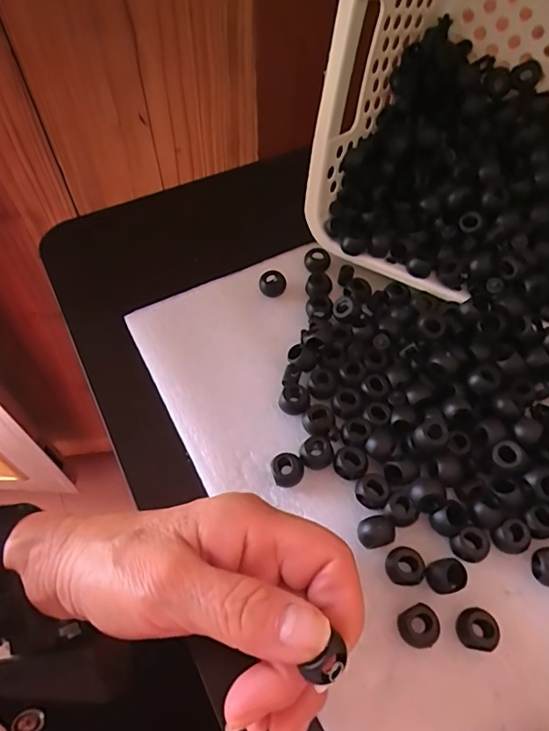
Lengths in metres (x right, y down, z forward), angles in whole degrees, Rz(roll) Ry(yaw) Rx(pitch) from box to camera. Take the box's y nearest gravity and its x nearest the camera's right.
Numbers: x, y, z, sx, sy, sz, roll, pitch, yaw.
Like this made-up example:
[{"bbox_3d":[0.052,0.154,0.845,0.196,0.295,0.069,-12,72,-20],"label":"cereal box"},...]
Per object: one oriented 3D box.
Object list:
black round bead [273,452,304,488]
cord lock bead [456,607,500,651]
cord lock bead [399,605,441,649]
[{"bbox_3d":[0.007,0.056,0.261,0.016,0.010,0.017,0,55,0],"label":"black round bead"},{"bbox_3d":[0.089,0.118,0.221,0.016,0.014,0.015,0,55,0],"label":"cord lock bead"},{"bbox_3d":[0.064,0.116,0.220,0.016,0.014,0.016,0,55,0],"label":"cord lock bead"}]

